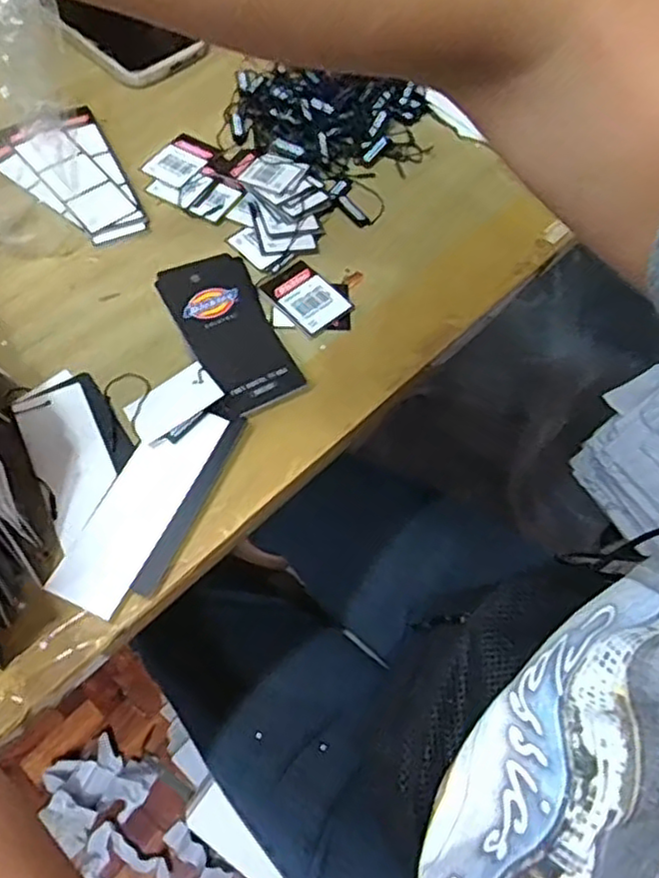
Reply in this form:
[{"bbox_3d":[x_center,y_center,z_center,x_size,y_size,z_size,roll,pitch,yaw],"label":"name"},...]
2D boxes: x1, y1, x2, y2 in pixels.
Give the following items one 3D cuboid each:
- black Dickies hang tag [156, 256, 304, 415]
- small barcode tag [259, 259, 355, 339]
[{"bbox_3d":[-0.060,-0.067,0.413,0.054,0.009,0.113,-22,67,-16],"label":"black Dickies hang tag"},{"bbox_3d":[-0.015,-0.091,0.436,0.040,0.004,0.053,-39,73,-22],"label":"small barcode tag"}]

